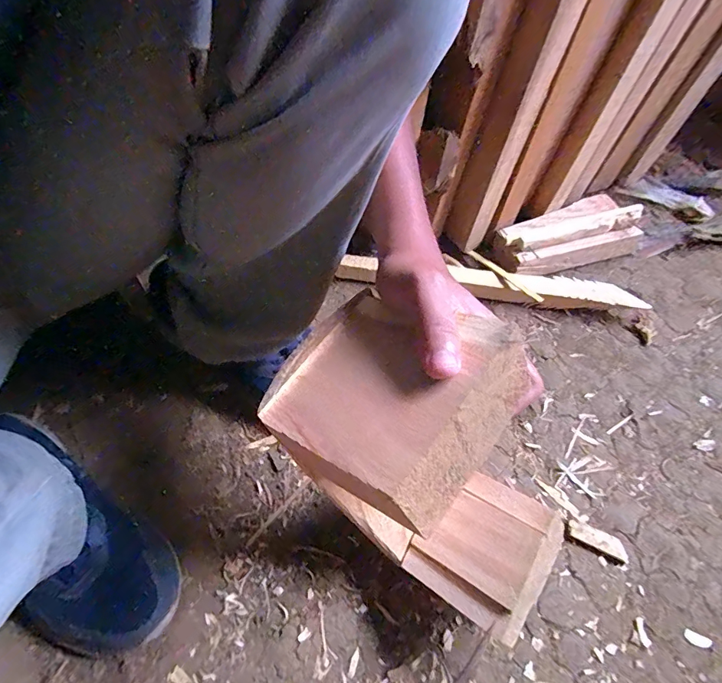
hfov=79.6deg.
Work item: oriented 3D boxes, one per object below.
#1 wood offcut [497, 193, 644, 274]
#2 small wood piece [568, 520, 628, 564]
[{"bbox_3d":[0.298,-0.158,0.629,0.207,0.056,0.097,-17,65,-11],"label":"wood offcut"},{"bbox_3d":[0.246,0.207,0.451,0.058,0.006,0.020,23,64,12],"label":"small wood piece"}]

